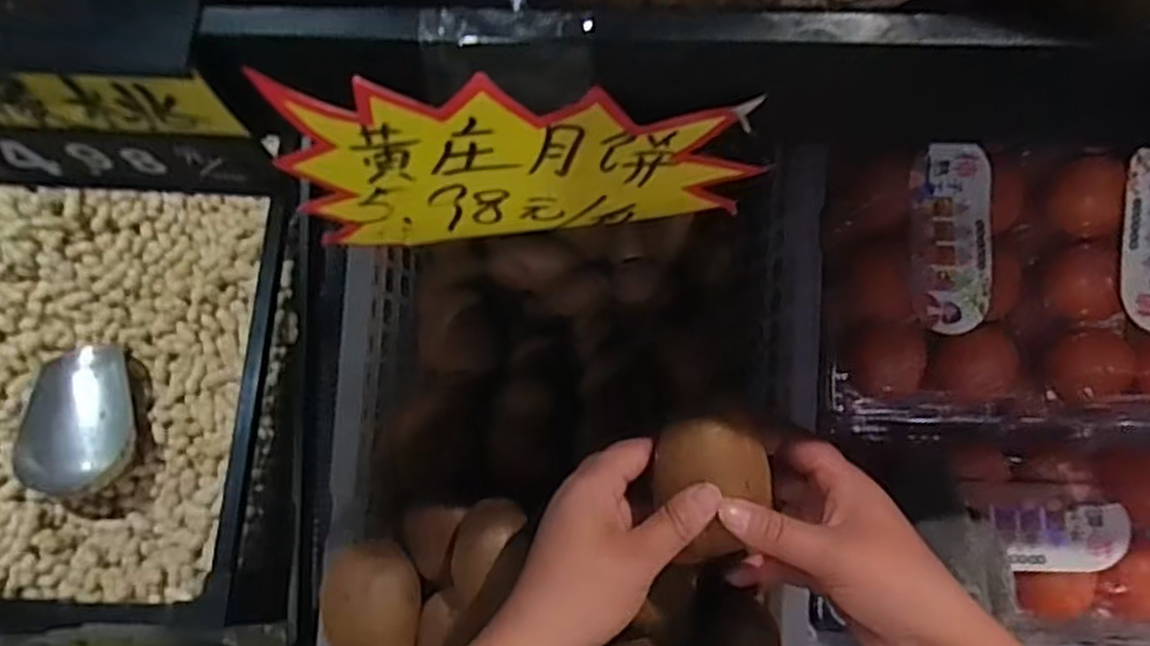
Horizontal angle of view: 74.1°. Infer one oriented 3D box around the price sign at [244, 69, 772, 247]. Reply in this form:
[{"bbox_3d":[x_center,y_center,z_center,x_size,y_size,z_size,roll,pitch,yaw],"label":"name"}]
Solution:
[{"bbox_3d":[-0.018,-0.049,0.250,0.144,0.083,0.008,0,71,0],"label":"price sign"}]

